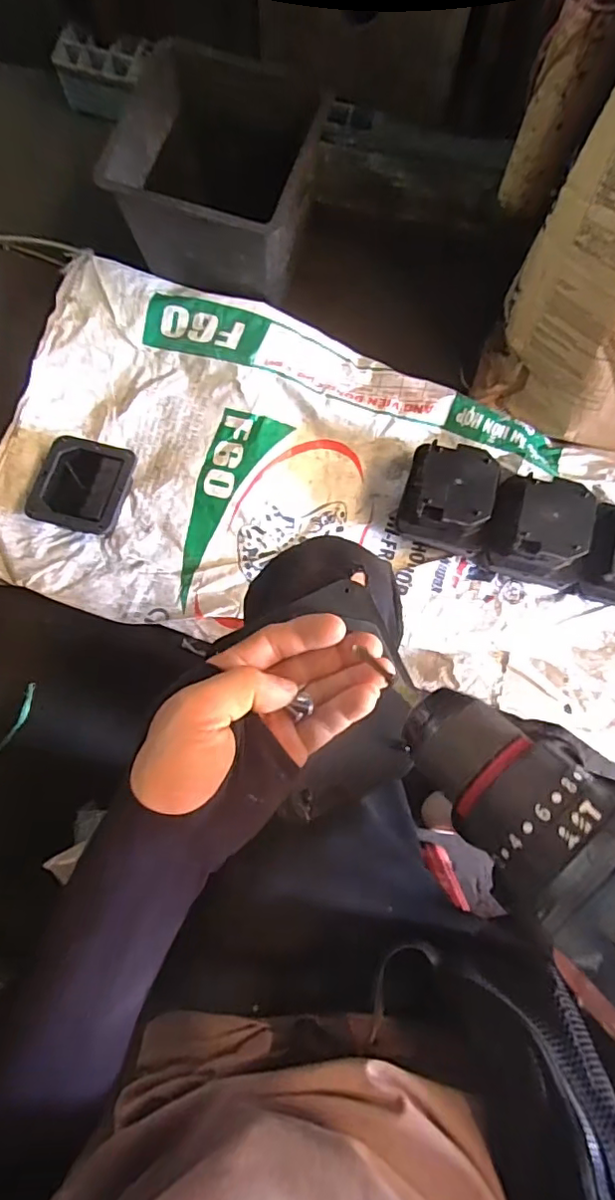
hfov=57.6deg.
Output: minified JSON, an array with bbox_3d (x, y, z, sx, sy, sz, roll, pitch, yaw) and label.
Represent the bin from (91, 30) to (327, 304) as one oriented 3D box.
[{"bbox_3d":[-0.122,-0.592,0.806,0.245,0.171,0.230,22,81,4],"label":"bin"}]

